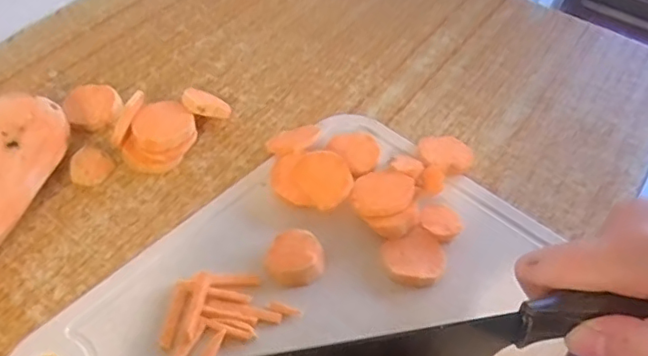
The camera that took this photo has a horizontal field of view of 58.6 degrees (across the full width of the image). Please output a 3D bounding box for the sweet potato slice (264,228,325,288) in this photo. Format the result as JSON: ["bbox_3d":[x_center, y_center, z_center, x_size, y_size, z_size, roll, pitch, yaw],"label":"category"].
[{"bbox_3d":[-0.014,0.037,0.277,0.026,0.008,0.027,0,50,0],"label":"sweet potato slice"}]

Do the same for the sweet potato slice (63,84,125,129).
[{"bbox_3d":[-0.132,-0.040,0.332,0.029,0.008,0.029,3,68,-7],"label":"sweet potato slice"}]

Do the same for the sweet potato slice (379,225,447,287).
[{"bbox_3d":[0.044,0.039,0.282,0.031,0.007,0.028,-19,53,-16],"label":"sweet potato slice"}]

